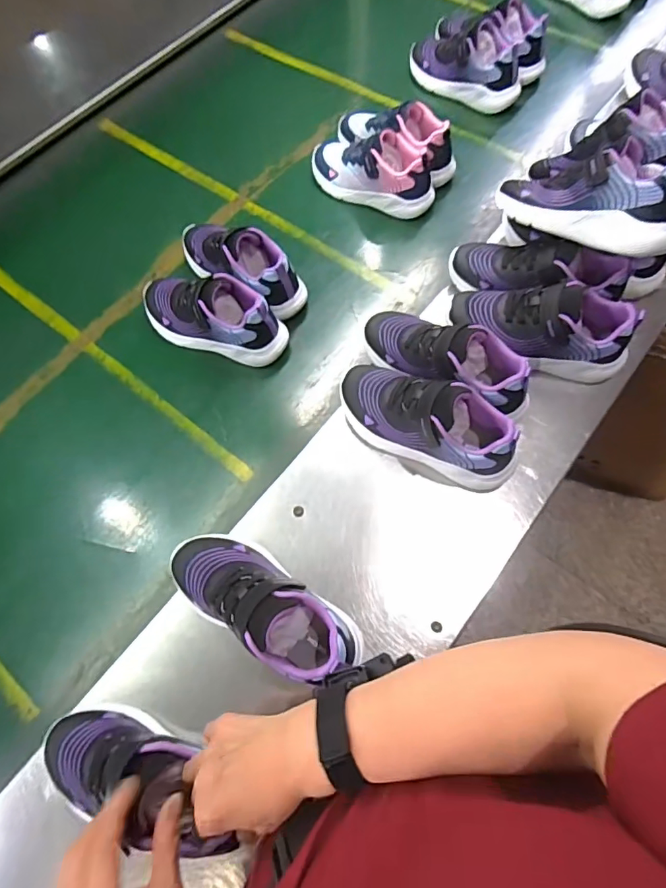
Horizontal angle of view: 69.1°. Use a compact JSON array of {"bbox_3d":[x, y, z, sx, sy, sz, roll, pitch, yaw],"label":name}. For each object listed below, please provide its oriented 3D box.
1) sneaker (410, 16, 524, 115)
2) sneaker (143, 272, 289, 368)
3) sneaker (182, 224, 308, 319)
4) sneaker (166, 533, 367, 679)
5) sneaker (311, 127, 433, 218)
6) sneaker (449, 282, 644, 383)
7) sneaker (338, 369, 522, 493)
[{"bbox_3d":[0.230,-0.677,0.854,0.216,0.091,0.090,30,71,13],"label":"sneaker"},{"bbox_3d":[-0.169,-0.180,0.664,0.213,0.089,0.081,20,69,10],"label":"sneaker"},{"bbox_3d":[-0.142,-0.261,0.694,0.224,0.092,0.076,32,72,14],"label":"sneaker"},{"bbox_3d":[-0.070,0.155,0.479,0.209,0.090,0.081,31,71,14],"label":"sneaker"},{"bbox_3d":[0.063,-0.439,0.760,0.208,0.093,0.084,30,71,13],"label":"sneaker"},{"bbox_3d":[0.251,-0.145,0.589,0.213,0.078,0.090,12,68,7],"label":"sneaker"},{"bbox_3d":[0.106,-0.031,0.550,0.220,0.093,0.084,25,70,12],"label":"sneaker"}]

